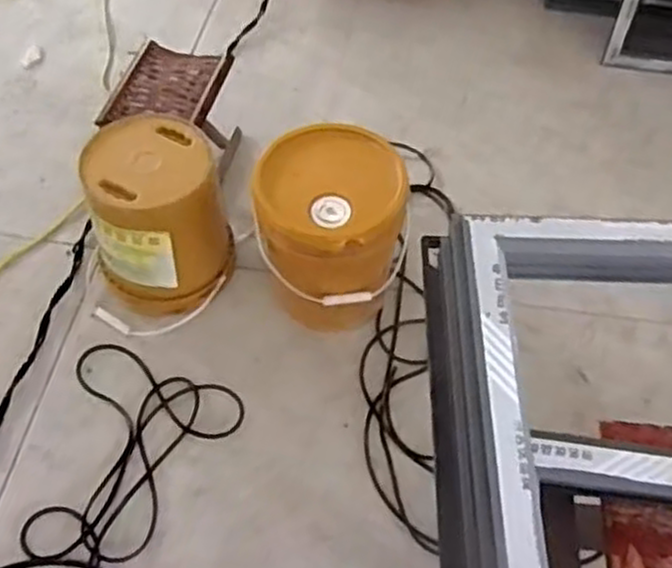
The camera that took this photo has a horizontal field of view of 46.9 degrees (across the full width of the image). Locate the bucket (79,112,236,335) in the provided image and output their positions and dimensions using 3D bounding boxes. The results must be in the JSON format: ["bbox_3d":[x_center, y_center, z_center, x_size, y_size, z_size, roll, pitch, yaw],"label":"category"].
[{"bbox_3d":[-0.401,-0.135,1.712,0.326,0.344,0.347,-5,56,-7],"label":"bucket"}]

